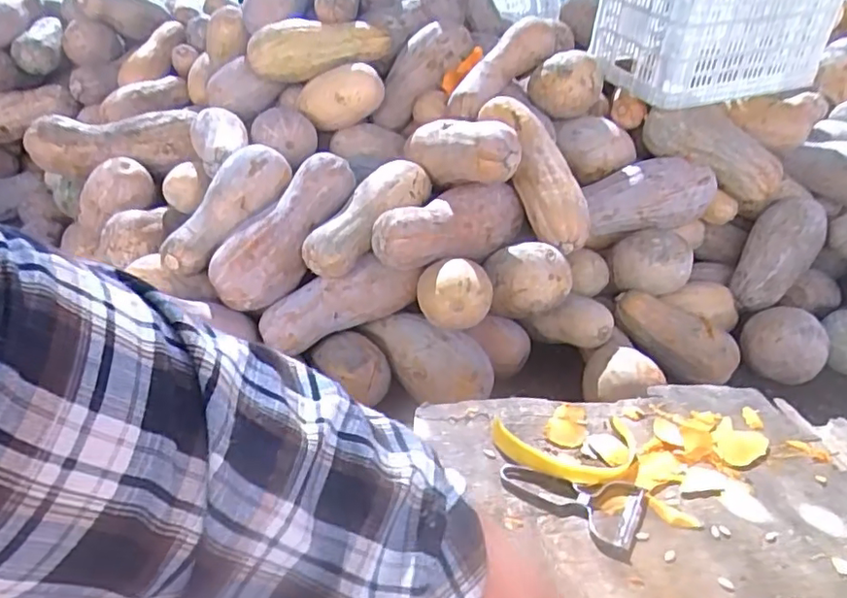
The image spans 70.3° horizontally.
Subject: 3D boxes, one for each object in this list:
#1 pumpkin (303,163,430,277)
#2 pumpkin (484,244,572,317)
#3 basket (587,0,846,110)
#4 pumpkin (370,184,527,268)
[{"bbox_3d":[-0.110,-0.177,1.279,0.111,0.099,0.356,18,54,35],"label":"pumpkin"},{"bbox_3d":[0.217,-0.032,1.279,0.185,0.149,0.144,5,25,11],"label":"pumpkin"},{"bbox_3d":[0.781,-0.733,1.631,0.519,0.348,0.370,-11,27,-20],"label":"basket"},{"bbox_3d":[0.060,-0.158,1.301,0.158,0.124,0.369,17,30,33],"label":"pumpkin"}]

